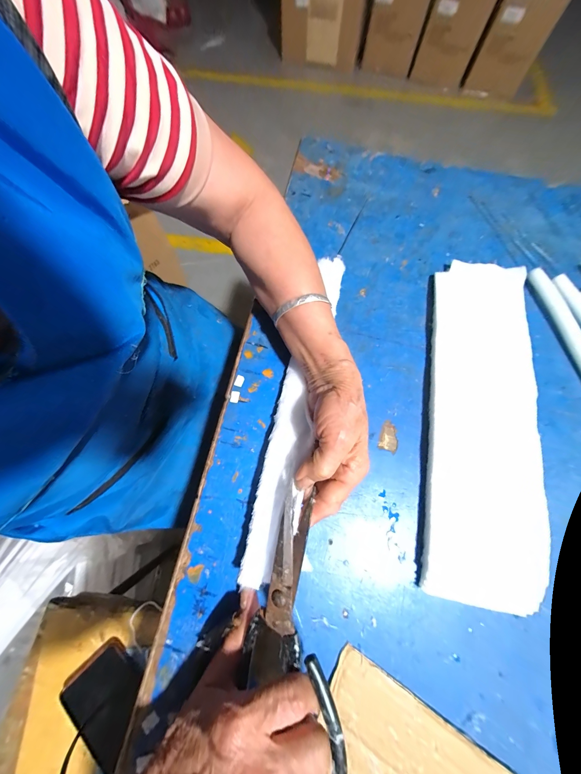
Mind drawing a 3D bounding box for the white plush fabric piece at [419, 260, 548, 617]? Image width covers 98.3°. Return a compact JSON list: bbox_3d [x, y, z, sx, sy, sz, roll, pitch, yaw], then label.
[{"bbox_3d":[0.204,0.018,0.268,0.106,0.017,0.358,12,71,4],"label":"white plush fabric piece"}]

